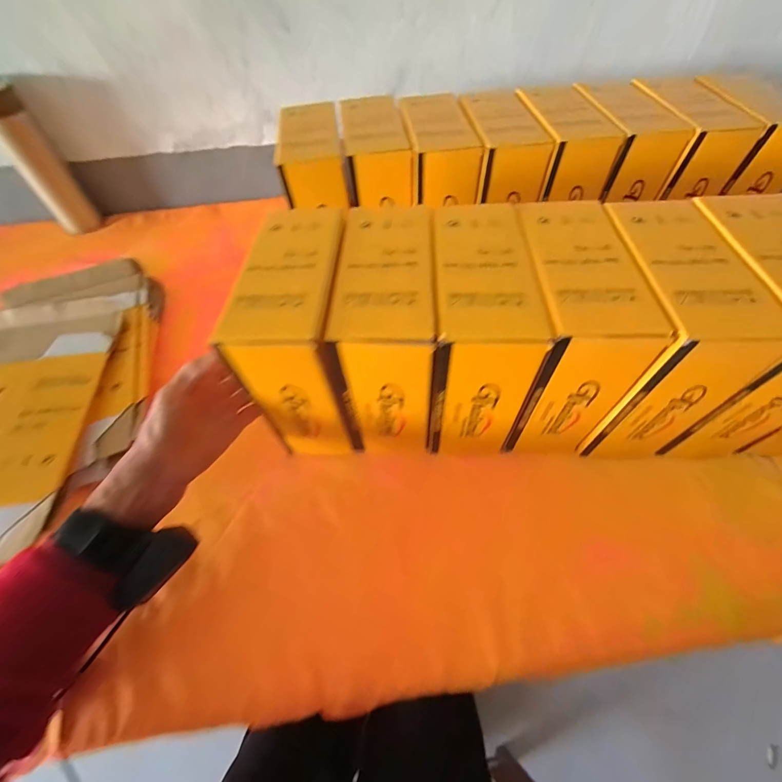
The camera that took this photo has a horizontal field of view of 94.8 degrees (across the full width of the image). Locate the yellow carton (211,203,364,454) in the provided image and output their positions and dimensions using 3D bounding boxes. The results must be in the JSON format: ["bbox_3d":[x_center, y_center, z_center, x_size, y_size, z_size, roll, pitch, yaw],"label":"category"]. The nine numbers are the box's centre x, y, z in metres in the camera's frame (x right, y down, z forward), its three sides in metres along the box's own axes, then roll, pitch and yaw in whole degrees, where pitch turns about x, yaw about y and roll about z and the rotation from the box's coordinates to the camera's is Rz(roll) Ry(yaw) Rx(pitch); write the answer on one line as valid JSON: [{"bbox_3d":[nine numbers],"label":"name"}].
[{"bbox_3d":[-0.084,-0.056,0.366,0.086,0.170,0.172,-3,55,0],"label":"yellow carton"}]

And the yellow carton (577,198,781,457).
[{"bbox_3d":[0.243,-0.053,0.364,0.088,0.191,0.176,-2,56,2],"label":"yellow carton"}]

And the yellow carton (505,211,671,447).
[{"bbox_3d":[0.161,-0.055,0.367,0.082,0.182,0.174,0,56,3],"label":"yellow carton"}]

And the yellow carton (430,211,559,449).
[{"bbox_3d":[0.083,-0.055,0.366,0.079,0.170,0.173,2,56,4],"label":"yellow carton"}]

